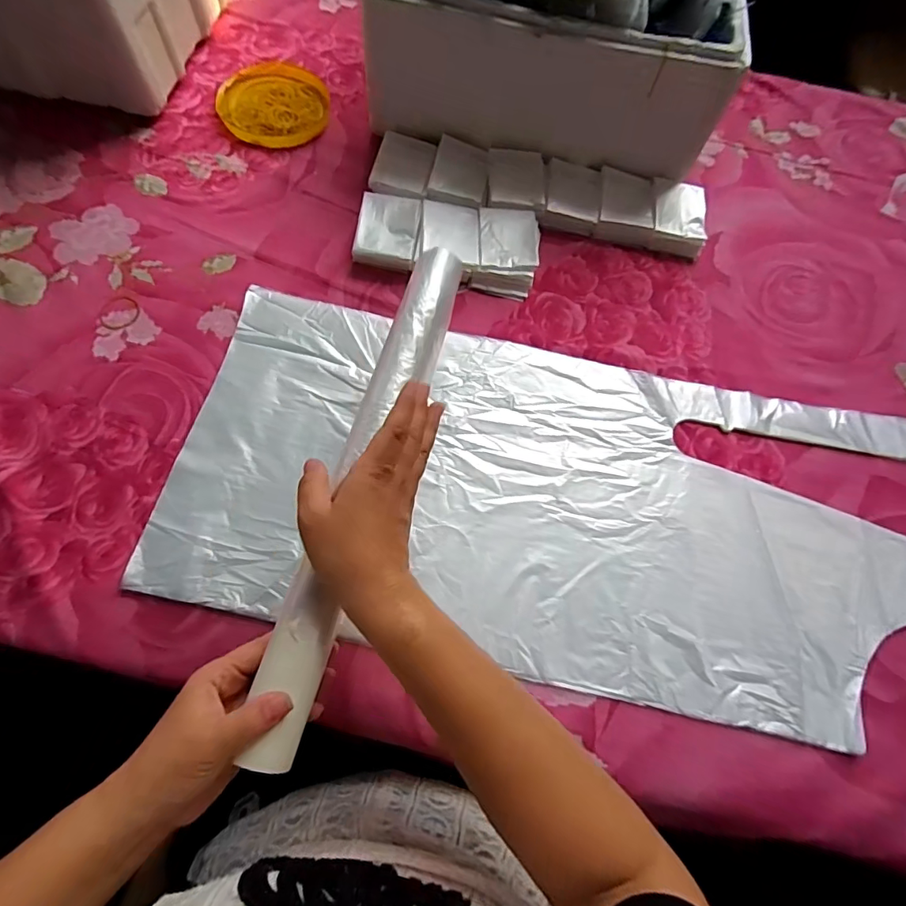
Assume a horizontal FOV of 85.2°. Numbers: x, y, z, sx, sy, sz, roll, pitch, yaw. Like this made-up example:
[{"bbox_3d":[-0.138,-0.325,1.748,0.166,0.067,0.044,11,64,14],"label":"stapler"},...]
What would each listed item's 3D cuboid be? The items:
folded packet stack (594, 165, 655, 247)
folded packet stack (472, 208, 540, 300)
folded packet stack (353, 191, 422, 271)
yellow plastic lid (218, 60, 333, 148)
[{"bbox_3d":[0.206,-0.293,0.590,0.065,0.030,0.090,12,67,0],"label":"folded packet stack"},{"bbox_3d":[0.060,-0.225,0.551,0.068,0.026,0.104,9,67,-2],"label":"folded packet stack"},{"bbox_3d":[-0.071,-0.248,0.548,0.065,0.028,0.082,9,67,-2],"label":"folded packet stack"},{"bbox_3d":[-0.223,-0.442,0.618,0.131,0.022,0.135,0,67,0],"label":"yellow plastic lid"}]

